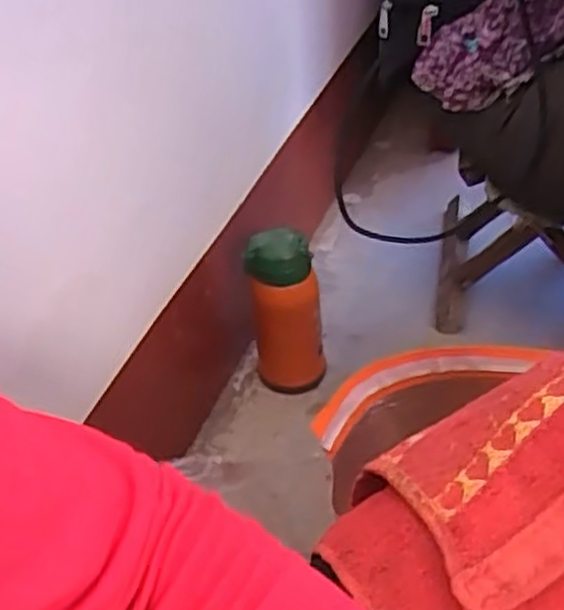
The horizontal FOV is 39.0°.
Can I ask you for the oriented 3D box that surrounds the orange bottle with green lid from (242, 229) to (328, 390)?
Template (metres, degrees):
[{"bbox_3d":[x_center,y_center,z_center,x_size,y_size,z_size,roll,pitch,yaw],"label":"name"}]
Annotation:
[{"bbox_3d":[0.004,0.008,0.910,0.078,0.209,0.066,-7,41,-1],"label":"orange bottle with green lid"}]

